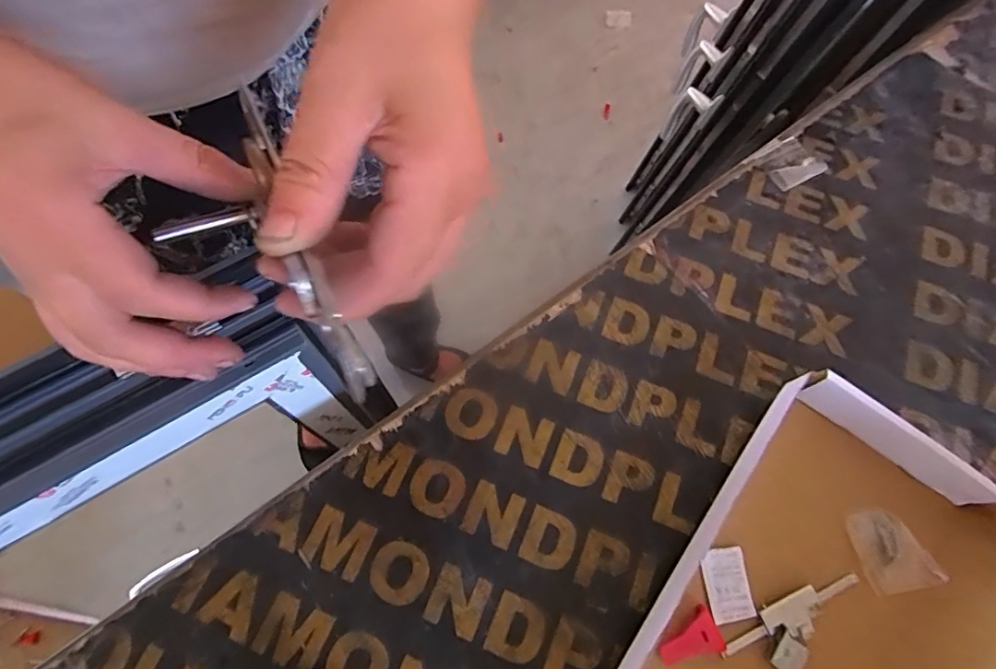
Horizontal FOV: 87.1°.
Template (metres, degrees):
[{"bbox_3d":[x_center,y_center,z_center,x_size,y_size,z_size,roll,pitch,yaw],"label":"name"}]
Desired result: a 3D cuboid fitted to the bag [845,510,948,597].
[{"bbox_3d":[0.236,0.129,0.314,0.038,0.012,0.046,-12,69,-6],"label":"bag"}]

